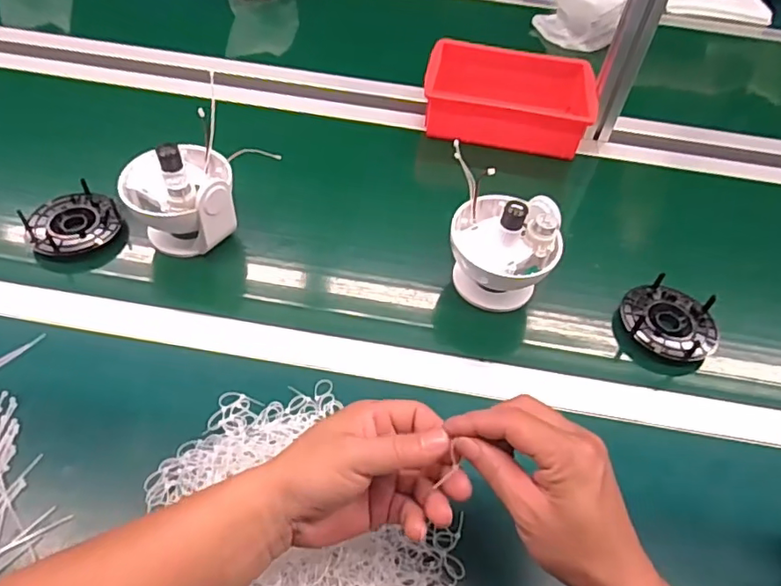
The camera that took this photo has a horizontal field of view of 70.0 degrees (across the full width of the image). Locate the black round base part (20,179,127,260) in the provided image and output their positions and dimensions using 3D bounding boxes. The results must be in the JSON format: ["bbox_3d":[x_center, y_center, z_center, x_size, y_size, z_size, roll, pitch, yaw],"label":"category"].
[{"bbox_3d":[-0.367,-0.075,0.655,0.095,0.037,0.096,3,54,-5],"label":"black round base part"}]

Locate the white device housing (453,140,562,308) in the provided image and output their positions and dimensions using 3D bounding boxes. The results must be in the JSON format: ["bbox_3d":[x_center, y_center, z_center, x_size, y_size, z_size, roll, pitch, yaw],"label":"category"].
[{"bbox_3d":[0.117,-0.049,0.616,0.135,0.120,0.114,15,48,3],"label":"white device housing"}]

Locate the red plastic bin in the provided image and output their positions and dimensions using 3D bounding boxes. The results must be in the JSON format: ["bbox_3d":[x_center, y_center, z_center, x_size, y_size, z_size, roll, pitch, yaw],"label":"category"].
[{"bbox_3d":[0.173,-0.294,0.842,0.244,0.077,0.173,11,47,-3],"label":"red plastic bin"}]

